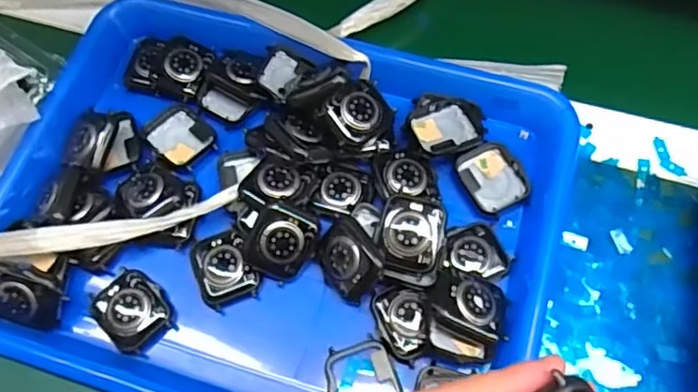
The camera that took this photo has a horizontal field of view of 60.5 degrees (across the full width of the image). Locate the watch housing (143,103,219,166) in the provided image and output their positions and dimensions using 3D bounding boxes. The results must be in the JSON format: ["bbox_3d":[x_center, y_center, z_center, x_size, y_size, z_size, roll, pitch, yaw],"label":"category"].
[{"bbox_3d":[-0.111,-0.039,0.397,0.045,0.009,0.036,37,73,17],"label":"watch housing"}]

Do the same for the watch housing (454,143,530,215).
[{"bbox_3d":[0.089,-0.011,0.374,0.036,0.011,0.041,-28,68,-9],"label":"watch housing"}]

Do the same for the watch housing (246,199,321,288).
[{"bbox_3d":[-0.039,0.027,0.352,0.038,0.014,0.042,31,89,-18],"label":"watch housing"}]

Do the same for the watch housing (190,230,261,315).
[{"bbox_3d":[-0.075,0.044,0.360,0.034,0.013,0.043,-24,68,-7],"label":"watch housing"}]

